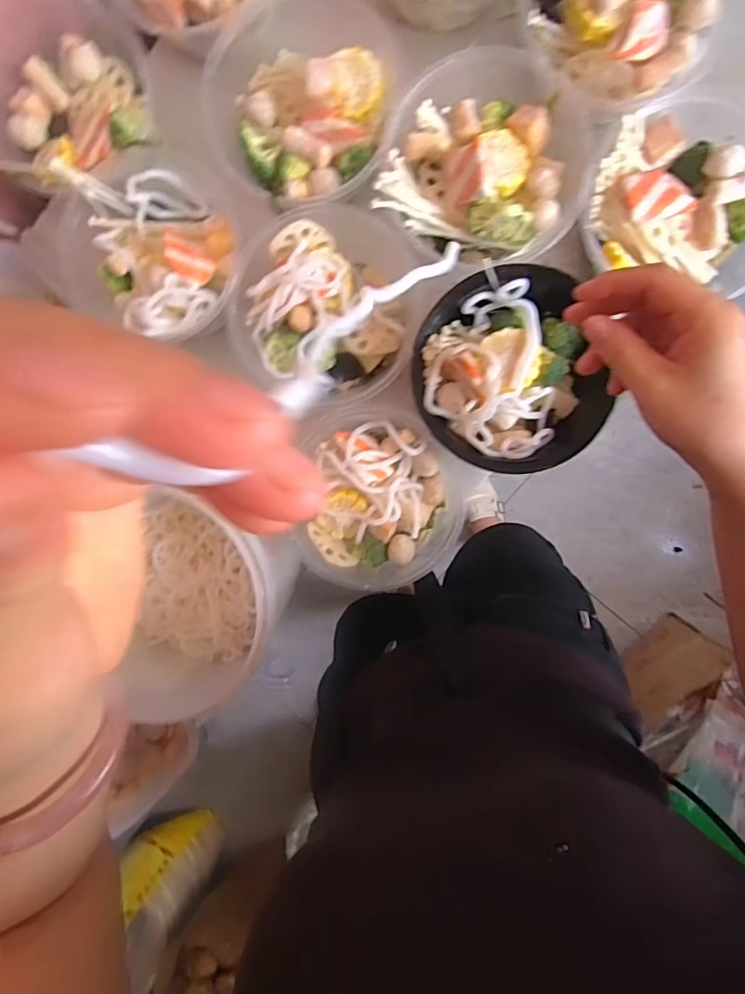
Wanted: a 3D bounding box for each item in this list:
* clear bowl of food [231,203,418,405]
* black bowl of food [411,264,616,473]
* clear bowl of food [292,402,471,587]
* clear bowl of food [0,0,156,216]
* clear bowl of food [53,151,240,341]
[{"bbox_3d":[-0.039,-0.165,0.467,0.158,0.056,0.160,1,95,6],"label":"clear bowl of food"},{"bbox_3d":[0.117,-0.102,0.451,0.149,0.059,0.165,-30,91,8],"label":"black bowl of food"},{"bbox_3d":[0.010,0.001,0.481,0.145,0.051,0.155,1,95,6],"label":"clear bowl of food"},{"bbox_3d":[-0.266,-0.342,0.462,0.157,0.063,0.170,1,95,6],"label":"clear bowl of food"},{"bbox_3d":[-0.191,-0.226,0.466,0.154,0.048,0.151,1,95,6],"label":"clear bowl of food"}]

